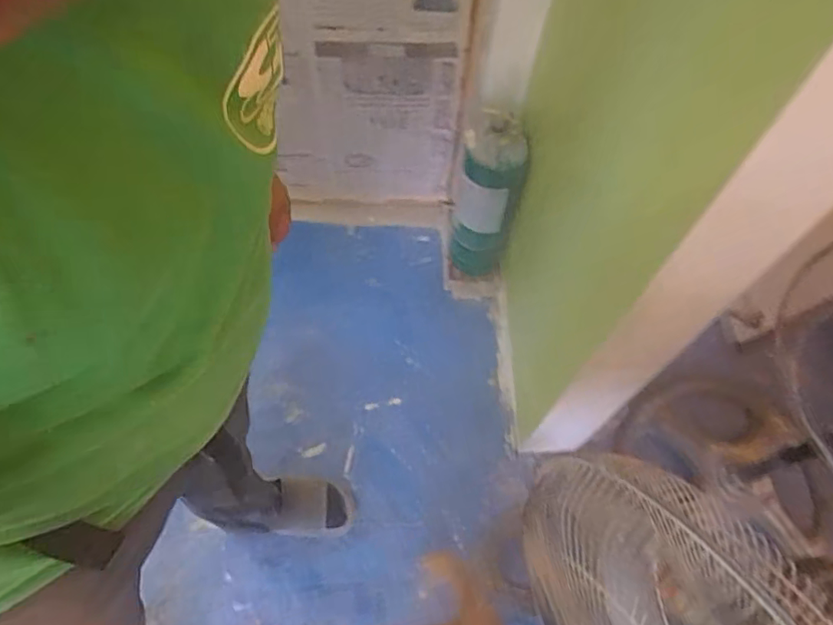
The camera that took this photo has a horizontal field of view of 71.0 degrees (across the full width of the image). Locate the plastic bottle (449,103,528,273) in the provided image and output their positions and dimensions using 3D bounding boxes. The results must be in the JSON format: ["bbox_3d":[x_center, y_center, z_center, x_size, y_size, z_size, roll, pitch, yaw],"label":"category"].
[{"bbox_3d":[0.155,-0.255,1.380,0.147,0.456,0.129,13,62,5],"label":"plastic bottle"}]

